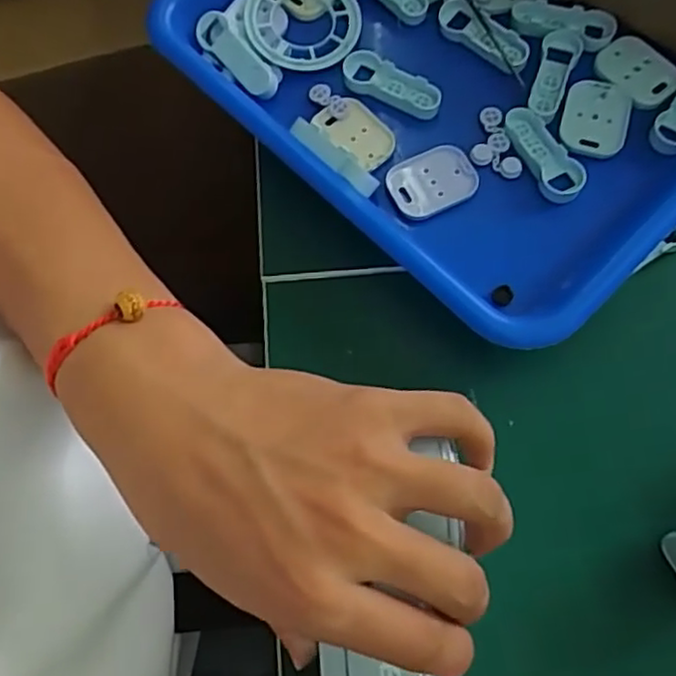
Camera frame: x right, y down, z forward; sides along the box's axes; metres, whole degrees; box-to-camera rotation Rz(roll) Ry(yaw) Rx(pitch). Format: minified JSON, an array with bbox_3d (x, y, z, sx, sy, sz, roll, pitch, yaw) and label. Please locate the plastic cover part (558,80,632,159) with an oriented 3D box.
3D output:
[{"bbox_3d":[0.120,-0.102,0.315,0.031,0.007,0.037,12,71,6],"label":"plastic cover part"}]

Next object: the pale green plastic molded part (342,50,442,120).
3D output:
[{"bbox_3d":[0.026,-0.122,0.326,0.052,0.012,0.017,27,73,11],"label":"pale green plastic molded part"}]

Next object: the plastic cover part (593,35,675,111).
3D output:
[{"bbox_3d":[0.142,-0.127,0.319,0.038,0.004,0.030,42,77,15],"label":"plastic cover part"}]

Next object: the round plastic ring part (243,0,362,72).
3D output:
[{"bbox_3d":[-0.017,-0.158,0.337,0.057,0.014,0.051,-14,70,-3],"label":"round plastic ring part"}]

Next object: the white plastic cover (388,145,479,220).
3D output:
[{"bbox_3d":[0.043,-0.072,0.311,0.040,0.005,0.030,-25,71,-7],"label":"white plastic cover"}]

